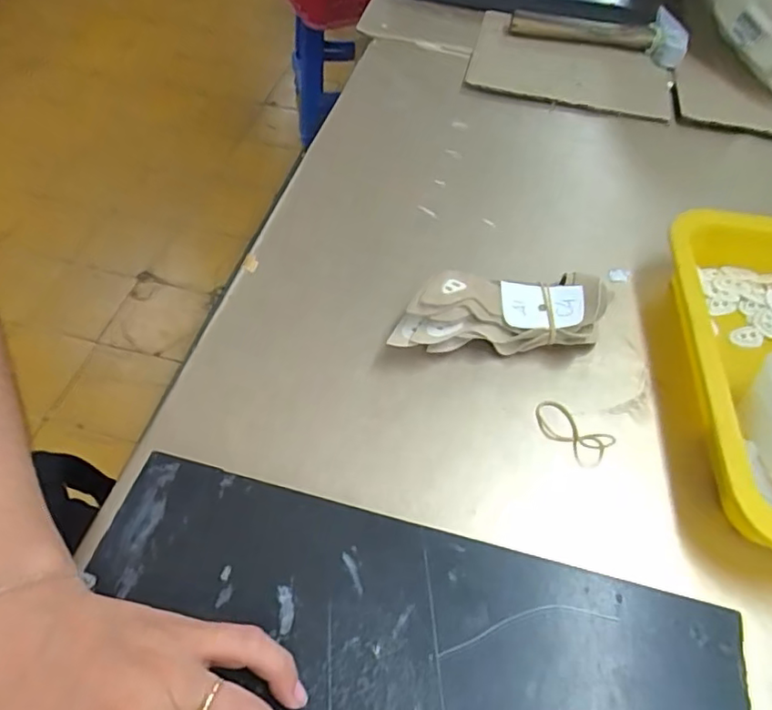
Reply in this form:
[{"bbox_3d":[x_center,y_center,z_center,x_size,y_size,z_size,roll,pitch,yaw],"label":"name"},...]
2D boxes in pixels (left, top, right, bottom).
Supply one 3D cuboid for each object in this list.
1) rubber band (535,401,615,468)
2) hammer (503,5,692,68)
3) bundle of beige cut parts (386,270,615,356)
[{"bbox_3d":[0.112,0.045,0.360,0.023,0.011,0.048,-34,61,-25],"label":"rubber band"},{"bbox_3d":[0.236,-0.363,0.668,0.188,0.034,0.078,14,53,8],"label":"hammer"},{"bbox_3d":[0.075,-0.033,0.395,0.145,0.043,0.059,-2,53,-4],"label":"bundle of beige cut parts"}]

